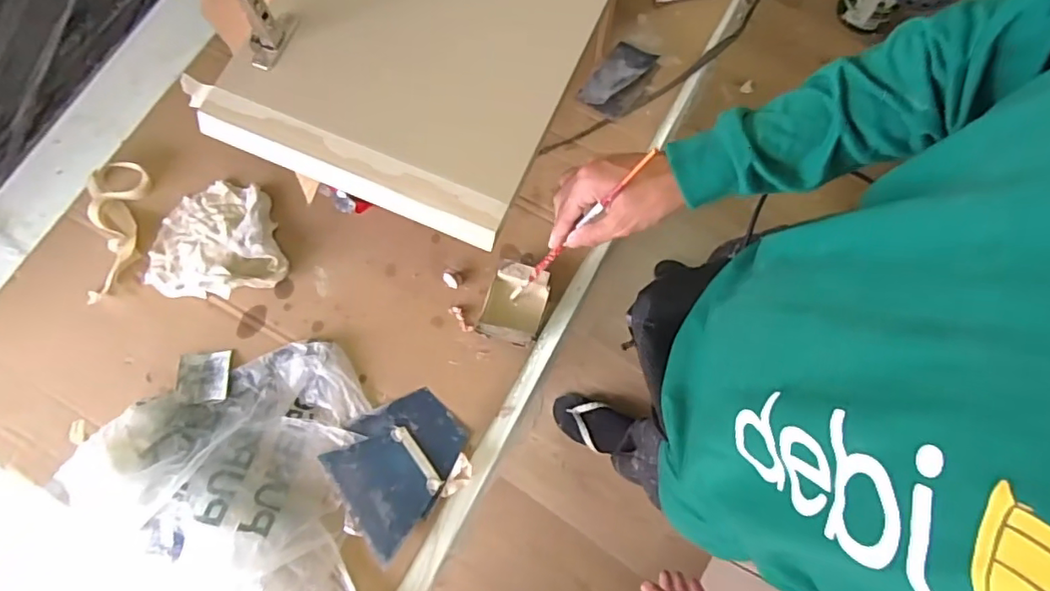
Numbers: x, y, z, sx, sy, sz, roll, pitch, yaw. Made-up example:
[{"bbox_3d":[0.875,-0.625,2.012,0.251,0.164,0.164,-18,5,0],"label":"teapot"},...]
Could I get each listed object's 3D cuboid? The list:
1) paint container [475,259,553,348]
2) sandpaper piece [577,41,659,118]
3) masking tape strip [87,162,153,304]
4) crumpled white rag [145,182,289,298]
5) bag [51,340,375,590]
[{"bbox_3d":[-0.011,0.010,0.686,0.069,0.028,0.097,16,75,4],"label":"paint container"},{"bbox_3d":[0.127,-0.298,0.773,0.061,0.020,0.112,35,78,9],"label":"sandpaper piece"},{"bbox_3d":[-0.510,-0.085,0.715,0.067,0.027,0.175,-9,75,-3],"label":"masking tape strip"},{"bbox_3d":[-0.395,-0.068,0.709,0.165,0.031,0.161,-20,76,-5],"label":"crumpled white rag"},{"bbox_3d":[-0.318,0.239,0.616,0.302,0.052,0.350,-12,75,-3],"label":"bag"}]

